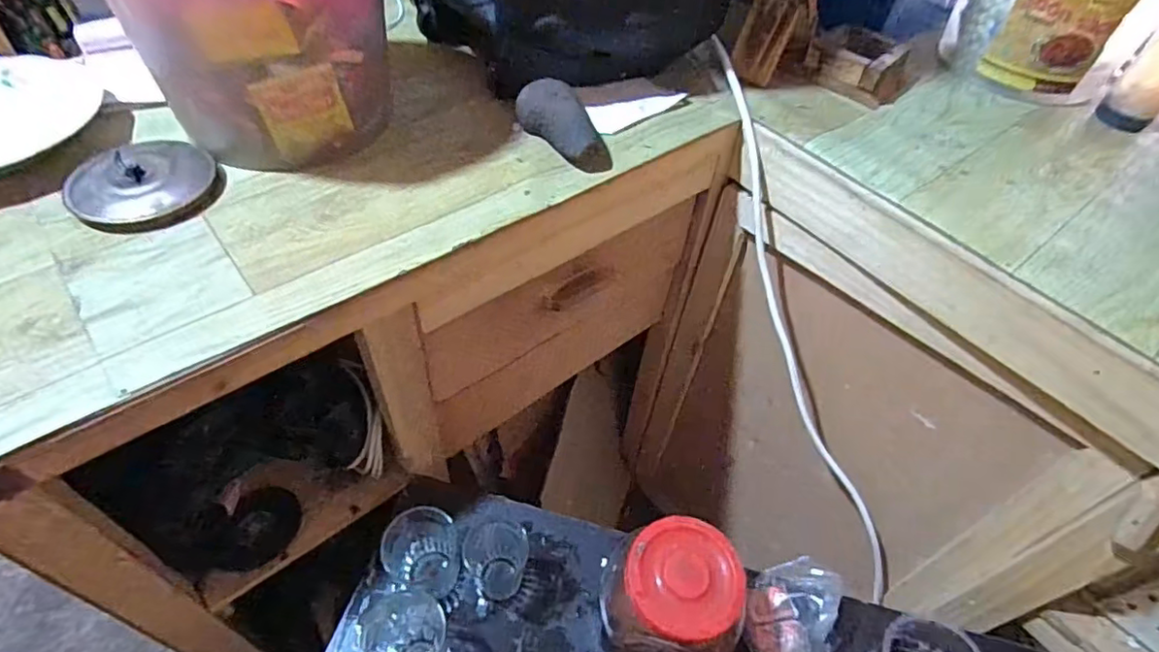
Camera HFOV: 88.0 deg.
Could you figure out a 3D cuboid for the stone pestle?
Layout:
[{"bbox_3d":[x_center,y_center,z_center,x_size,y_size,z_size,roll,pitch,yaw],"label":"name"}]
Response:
[{"bbox_3d":[-0.016,-0.215,0.645,0.047,0.051,0.130,-34,73,-29],"label":"stone pestle"}]

